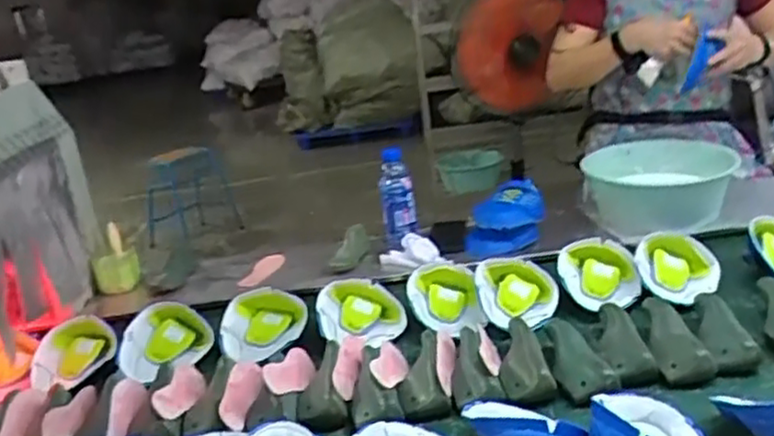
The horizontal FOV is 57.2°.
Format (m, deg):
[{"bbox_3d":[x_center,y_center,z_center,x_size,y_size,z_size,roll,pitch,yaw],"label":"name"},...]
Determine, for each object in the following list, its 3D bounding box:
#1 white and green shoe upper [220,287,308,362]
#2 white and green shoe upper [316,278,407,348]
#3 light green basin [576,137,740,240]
[{"bbox_3d":[-0.219,0.188,1.269,0.157,0.064,0.149,-9,20,-17],"label":"white and green shoe upper"},{"bbox_3d":[-0.045,0.168,1.270,0.152,0.063,0.171,-4,19,-3],"label":"white and green shoe upper"},{"bbox_3d":[0.594,-0.075,1.568,0.271,0.146,0.253,-2,19,2],"label":"light green basin"}]

